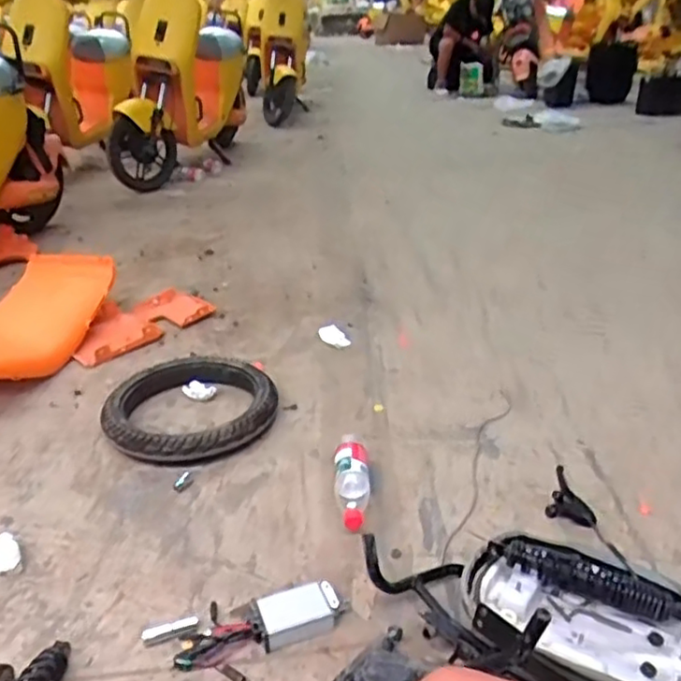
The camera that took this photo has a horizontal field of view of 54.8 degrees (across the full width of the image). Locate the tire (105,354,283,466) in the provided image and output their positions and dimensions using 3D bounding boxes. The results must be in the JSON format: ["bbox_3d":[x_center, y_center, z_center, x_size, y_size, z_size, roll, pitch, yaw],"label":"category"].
[{"bbox_3d":[-0.319,0.147,1.433,0.327,0.066,0.346,0,27,0],"label":"tire"}]

